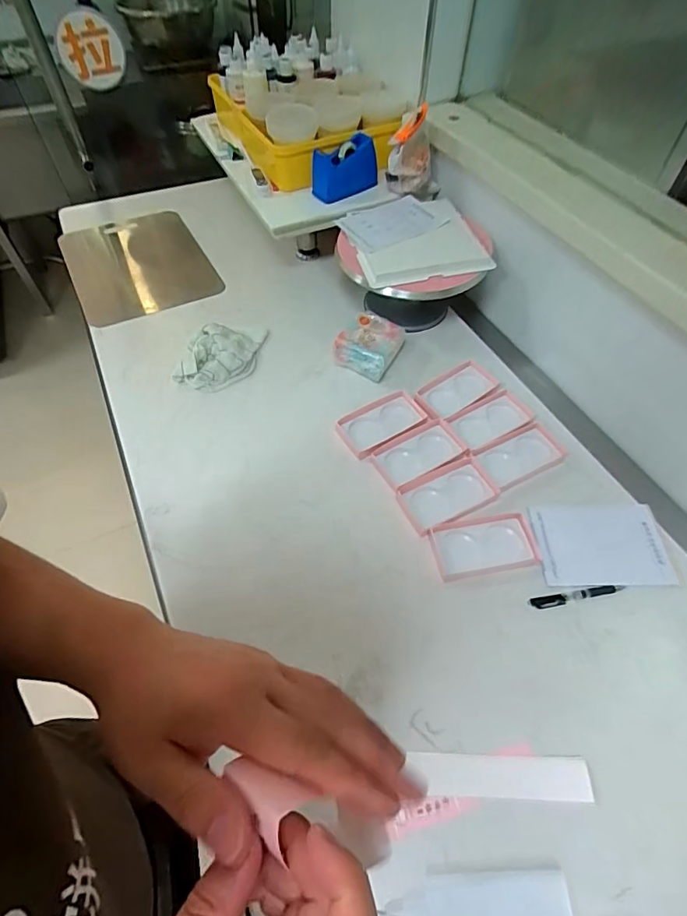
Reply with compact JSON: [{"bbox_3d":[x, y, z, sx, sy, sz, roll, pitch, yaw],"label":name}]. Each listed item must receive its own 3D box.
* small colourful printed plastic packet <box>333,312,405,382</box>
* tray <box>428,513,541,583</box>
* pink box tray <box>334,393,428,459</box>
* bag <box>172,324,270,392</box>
[{"bbox_3d":[0.051,-0.218,0.900,0.105,0.049,0.121,24,59,16],"label":"small colourful printed plastic packet"},{"bbox_3d":[0.206,0.128,0.688,0.147,0.013,0.082,-9,56,-6],"label":"tray"},{"bbox_3d":[0.066,-0.060,0.817,0.144,0.016,0.083,-28,60,-18],"label":"pink box tray"},{"bbox_3d":[-0.234,-0.193,0.892,0.127,0.044,0.149,13,57,8],"label":"bag"}]

